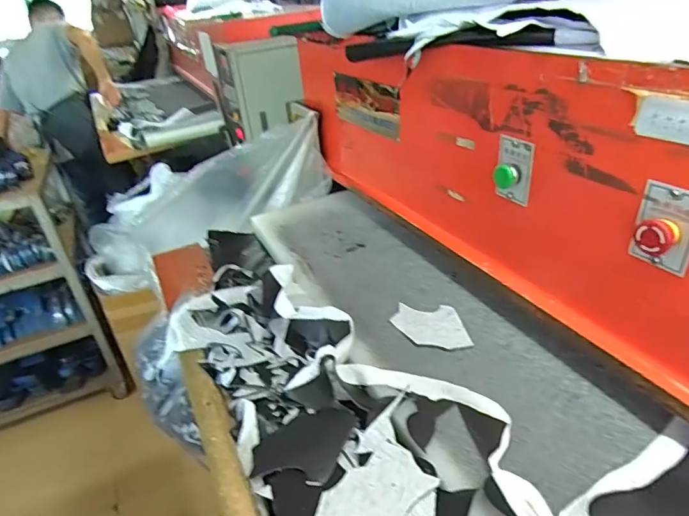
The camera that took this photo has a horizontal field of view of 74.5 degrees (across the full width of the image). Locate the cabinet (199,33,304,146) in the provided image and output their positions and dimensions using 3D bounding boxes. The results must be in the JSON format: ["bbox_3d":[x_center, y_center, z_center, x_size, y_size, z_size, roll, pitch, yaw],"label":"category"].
[{"bbox_3d":[-0.330,-0.642,1.683,0.306,0.319,0.347,-13,34,-14],"label":"cabinet"}]

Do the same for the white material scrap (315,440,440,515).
[{"bbox_3d":[0.047,0.269,0.509,0.119,0.014,0.127,15,37,26],"label":"white material scrap"}]

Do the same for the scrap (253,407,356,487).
[{"bbox_3d":[-0.051,0.236,0.580,0.100,0.007,0.120,12,36,22],"label":"scrap"}]

